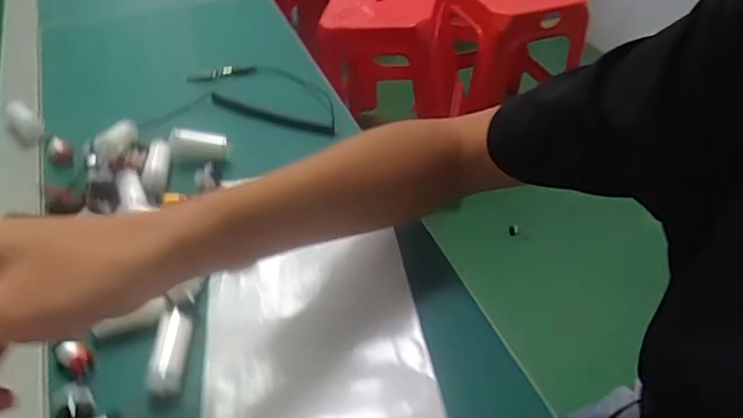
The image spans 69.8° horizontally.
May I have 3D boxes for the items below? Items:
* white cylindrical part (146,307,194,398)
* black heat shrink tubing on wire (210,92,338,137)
[{"bbox_3d":[-0.131,0.092,0.346,0.018,0.021,0.055,3,61,0],"label":"white cylindrical part"},{"bbox_3d":[-0.106,-0.096,0.553,0.140,0.010,0.012,17,47,14],"label":"black heat shrink tubing on wire"}]

